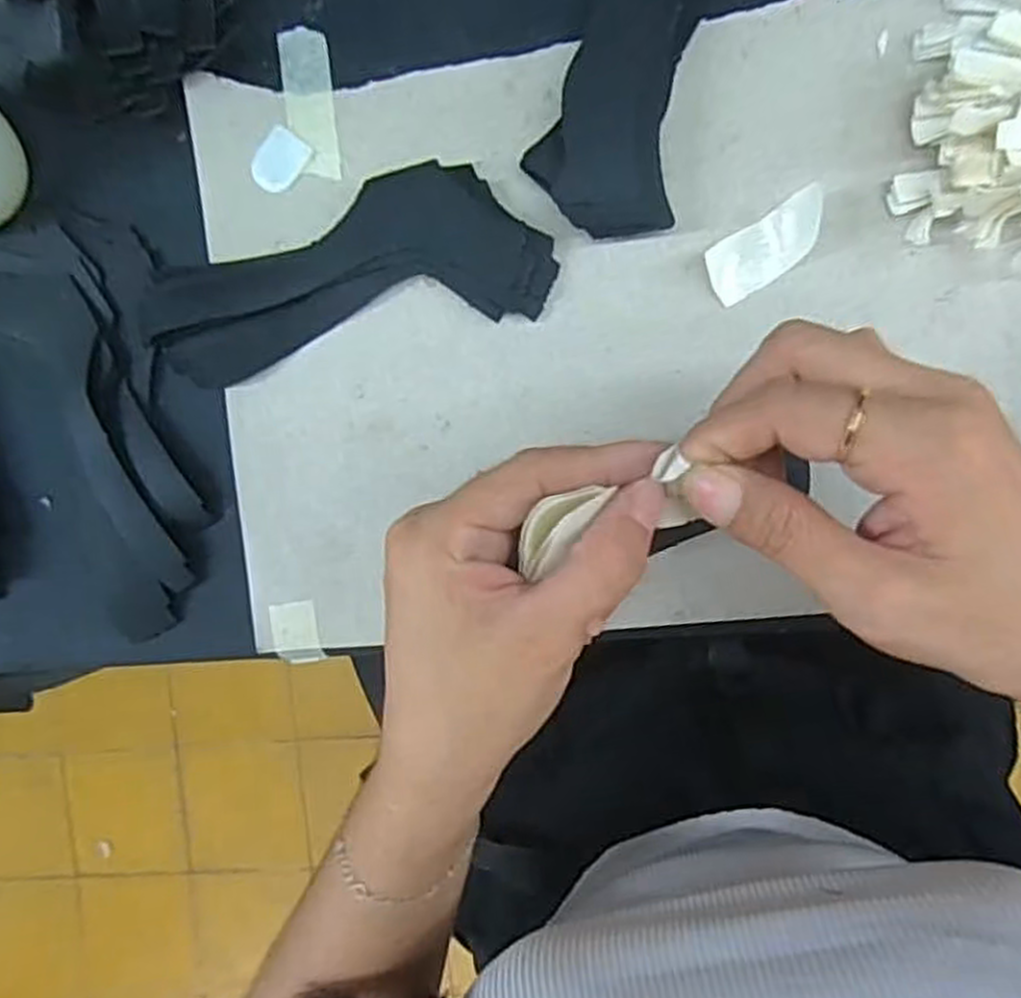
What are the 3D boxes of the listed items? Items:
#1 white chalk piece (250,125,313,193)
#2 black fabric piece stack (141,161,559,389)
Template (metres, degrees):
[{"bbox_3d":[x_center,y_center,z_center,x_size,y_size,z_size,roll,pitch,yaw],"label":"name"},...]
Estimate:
[{"bbox_3d":[-0.112,-0.163,0.372,0.023,0.004,0.029,37,98,4],"label":"white chalk piece"},{"bbox_3d":[-0.079,-0.105,0.364,0.190,0.016,0.071,-10,92,8],"label":"black fabric piece stack"}]

